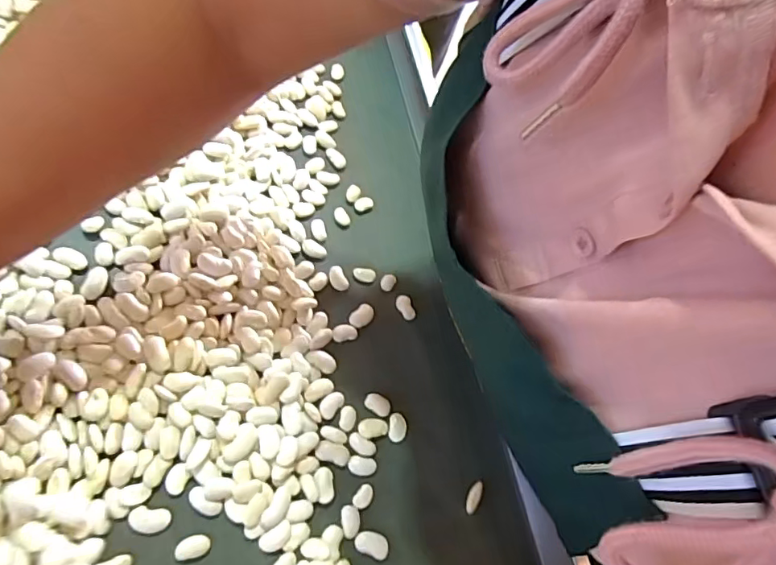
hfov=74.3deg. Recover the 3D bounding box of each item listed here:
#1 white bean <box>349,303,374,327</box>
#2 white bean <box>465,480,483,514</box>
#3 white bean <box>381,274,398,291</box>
[{"bbox_3d":[-0.020,0.026,0.407,0.014,0.004,0.023,37,64,18],"label":"white bean"},{"bbox_3d":[0.063,0.154,0.370,0.009,0.004,0.024,23,60,11],"label":"white bean"},{"bbox_3d":[0.000,0.000,0.429,0.010,0.005,0.016,28,61,14],"label":"white bean"}]

